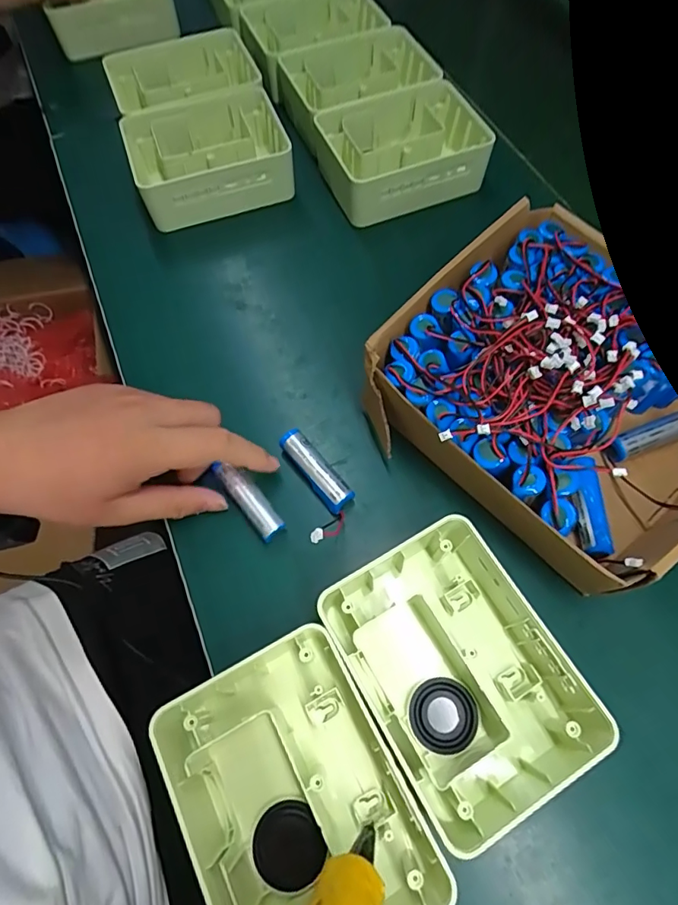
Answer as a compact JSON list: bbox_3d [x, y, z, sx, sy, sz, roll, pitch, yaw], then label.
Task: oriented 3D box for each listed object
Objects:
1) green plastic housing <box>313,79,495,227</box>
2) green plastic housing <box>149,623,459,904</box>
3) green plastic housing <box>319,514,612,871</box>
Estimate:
[{"bbox_3d":[0.058,-0.284,0.466,0.146,0.044,0.109,-20,67,-6],"label":"green plastic housing"},{"bbox_3d":[-0.026,0.182,0.260,0.112,0.048,0.143,-28,68,-9],"label":"green plastic housing"},{"bbox_3d":[0.068,0.122,0.284,0.108,0.047,0.145,-29,68,-10],"label":"green plastic housing"}]

